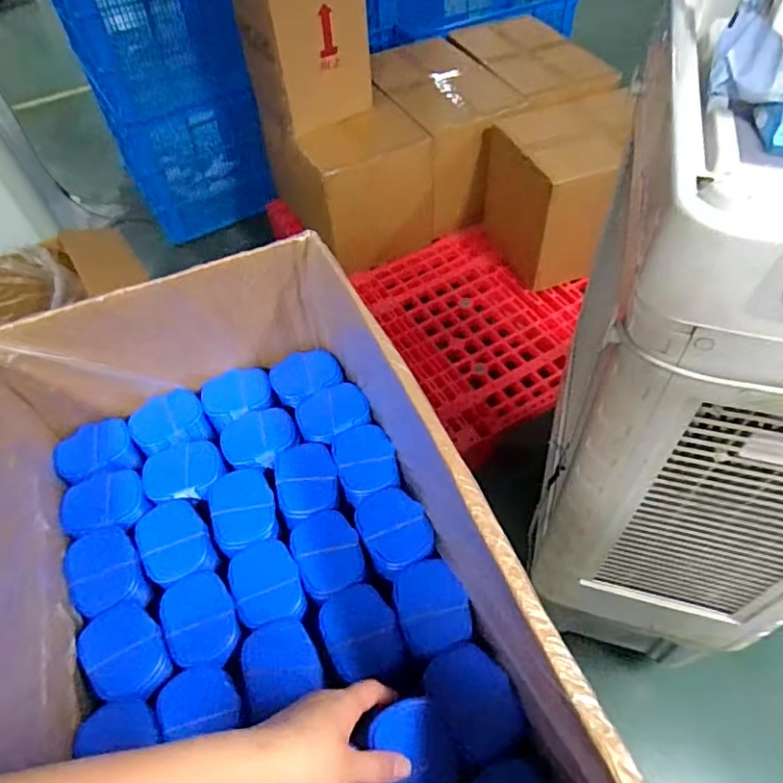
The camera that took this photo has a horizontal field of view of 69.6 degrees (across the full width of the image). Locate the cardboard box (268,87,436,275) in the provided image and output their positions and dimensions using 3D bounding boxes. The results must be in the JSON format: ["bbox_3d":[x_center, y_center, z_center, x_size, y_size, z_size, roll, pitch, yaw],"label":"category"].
[{"bbox_3d":[-0.121,-0.674,1.807,0.416,0.369,0.422,-28,56,-16],"label":"cardboard box"}]

